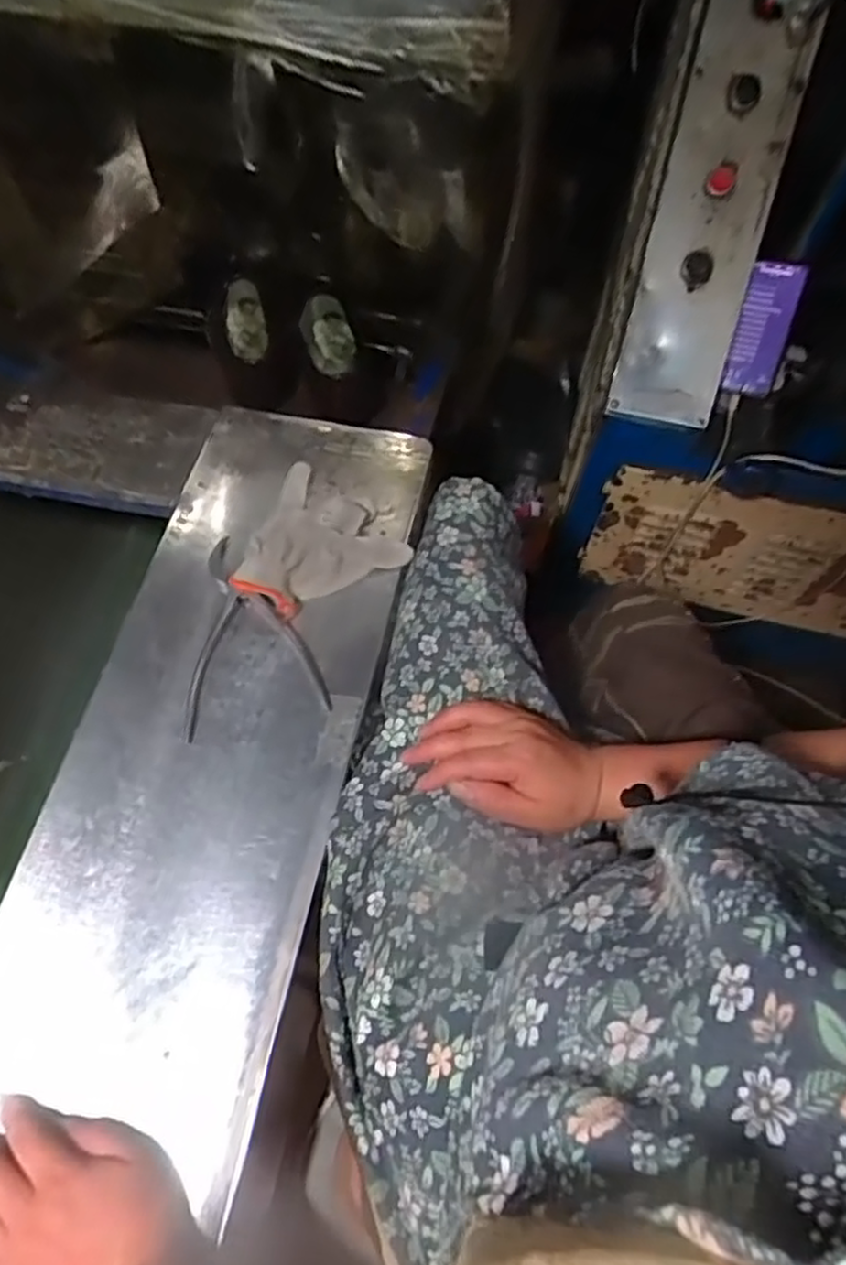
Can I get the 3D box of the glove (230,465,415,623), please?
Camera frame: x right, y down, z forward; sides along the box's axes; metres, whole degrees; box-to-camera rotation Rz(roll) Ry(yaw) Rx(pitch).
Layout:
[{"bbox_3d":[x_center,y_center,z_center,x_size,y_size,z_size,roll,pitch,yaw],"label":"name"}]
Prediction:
[{"bbox_3d":[-0.102,-0.075,0.665,0.140,0.034,0.134,33,70,16],"label":"glove"}]

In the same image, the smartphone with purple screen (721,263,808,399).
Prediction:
[{"bbox_3d":[0.438,-0.391,0.947,0.064,0.025,0.156,14,105,8],"label":"smartphone with purple screen"}]

